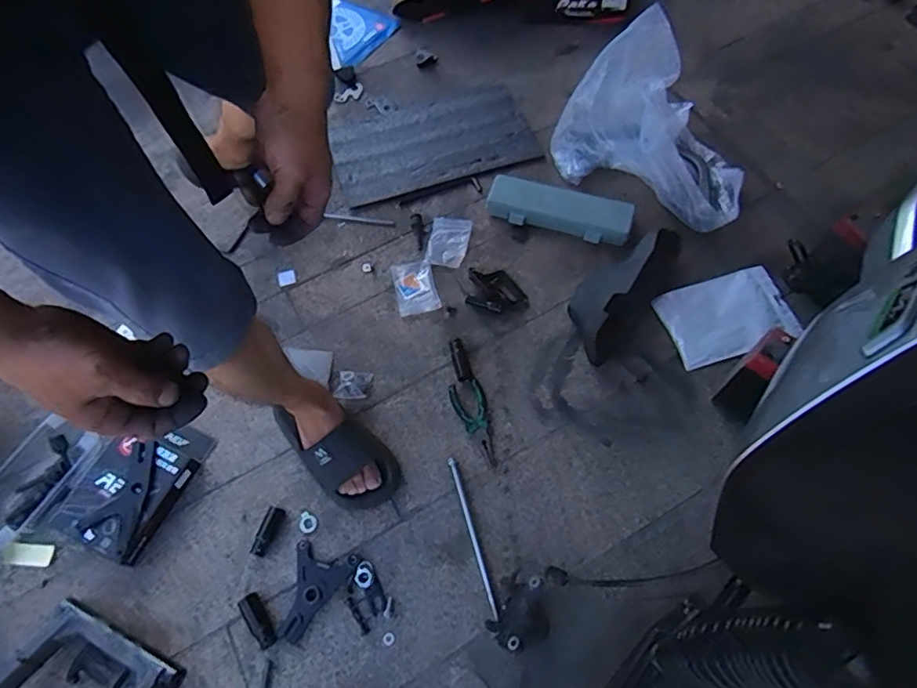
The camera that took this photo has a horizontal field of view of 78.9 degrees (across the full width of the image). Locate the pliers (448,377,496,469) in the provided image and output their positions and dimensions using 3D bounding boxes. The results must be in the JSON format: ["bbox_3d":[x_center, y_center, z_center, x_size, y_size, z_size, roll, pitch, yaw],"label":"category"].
[{"bbox_3d":[0.032,0.132,0.948,0.054,0.009,0.152,-20,64,-8],"label":"pliers"}]

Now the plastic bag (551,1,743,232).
[{"bbox_3d":[0.405,-0.435,1.085,0.383,0.260,0.224,30,67,15],"label":"plastic bag"}]

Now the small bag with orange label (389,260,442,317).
[{"bbox_3d":[-0.085,-0.111,1.073,0.077,0.004,0.117,-14,63,-6],"label":"small bag with orange label"}]

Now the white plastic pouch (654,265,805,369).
[{"bbox_3d":[0.498,-0.054,1.031,0.239,0.022,0.155,-17,64,-7],"label":"white plastic pouch"}]

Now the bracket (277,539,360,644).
[{"bbox_3d":[-0.216,0.373,0.831,0.091,0.006,0.133,13,64,8],"label":"bracket"}]

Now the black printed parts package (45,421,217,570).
[{"bbox_3d":[-0.527,0.222,0.900,0.157,0.048,0.222,23,66,12],"label":"black printed parts package"}]

